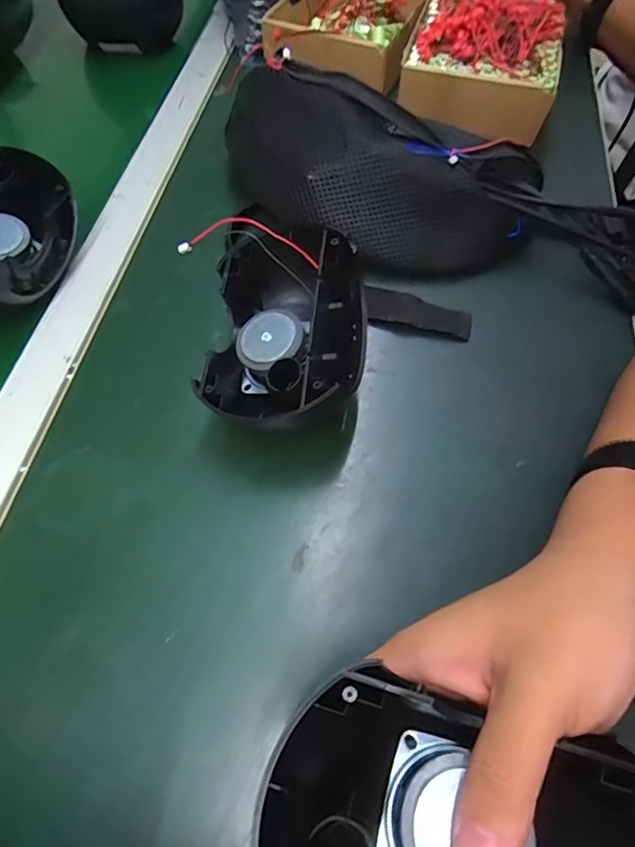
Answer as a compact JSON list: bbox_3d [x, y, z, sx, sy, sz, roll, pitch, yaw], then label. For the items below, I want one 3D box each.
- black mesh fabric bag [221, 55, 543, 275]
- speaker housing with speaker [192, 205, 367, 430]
[{"bbox_3d":[0.035,-0.199,0.415,0.259,0.085,0.115,27,64,14],"label":"black mesh fabric bag"},{"bbox_3d":[-0.019,-0.051,0.333,0.097,0.080,0.141,6,60,3],"label":"speaker housing with speaker"}]

